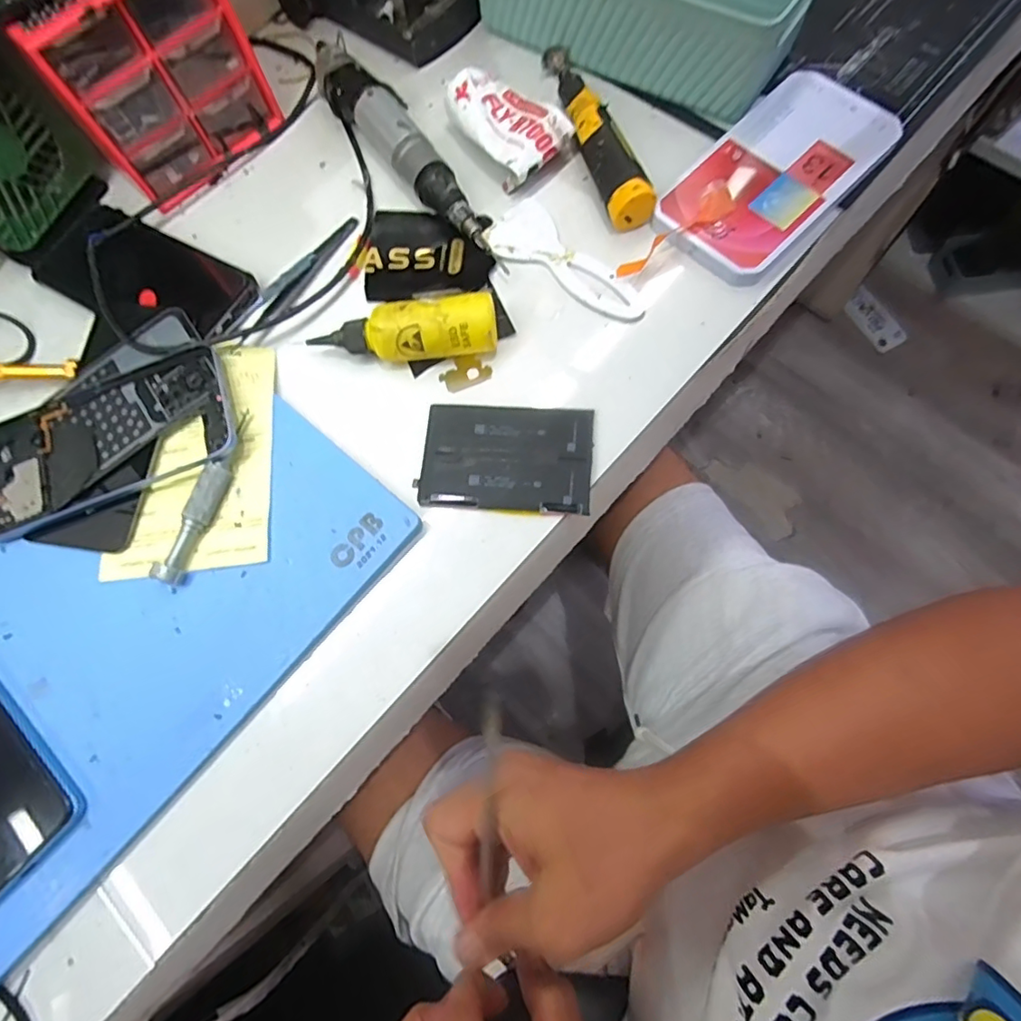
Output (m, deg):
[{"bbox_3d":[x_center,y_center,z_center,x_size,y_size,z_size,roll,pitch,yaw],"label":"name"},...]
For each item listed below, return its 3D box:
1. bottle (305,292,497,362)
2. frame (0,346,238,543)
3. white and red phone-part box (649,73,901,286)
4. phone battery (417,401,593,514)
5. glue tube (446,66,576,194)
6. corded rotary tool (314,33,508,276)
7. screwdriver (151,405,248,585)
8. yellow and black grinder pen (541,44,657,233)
[{"bbox_3d":[-0.067,-0.110,0.360,0.114,0.036,0.035,-8,73,2],"label":"bottle"},{"bbox_3d":[-0.258,-0.045,0.358,0.171,0.011,0.084,-19,75,3],"label":"frame"},{"bbox_3d":[0.181,-0.230,0.389,0.090,0.023,0.166,43,81,14],"label":"white and red phone-part box"},{"bbox_3d":[-0.002,-0.034,0.347,0.104,0.009,0.068,4,74,5],"label":"phone battery"},{"bbox_3d":[-0.006,-0.278,0.408,0.089,0.024,0.058,40,80,14],"label":"glue tube"},{"bbox_3d":[-0.075,-0.265,0.409,0.039,0.030,0.229,-38,75,-7],"label":"corded rotary tool"},{"bbox_3d":[-0.183,-0.009,0.341,0.014,0.016,0.110,19,76,9],"label":"screwdriver"},{"bbox_3d":[0.058,-0.277,0.398,0.030,0.024,0.173,-18,73,-2],"label":"yellow and black grinder pen"}]

